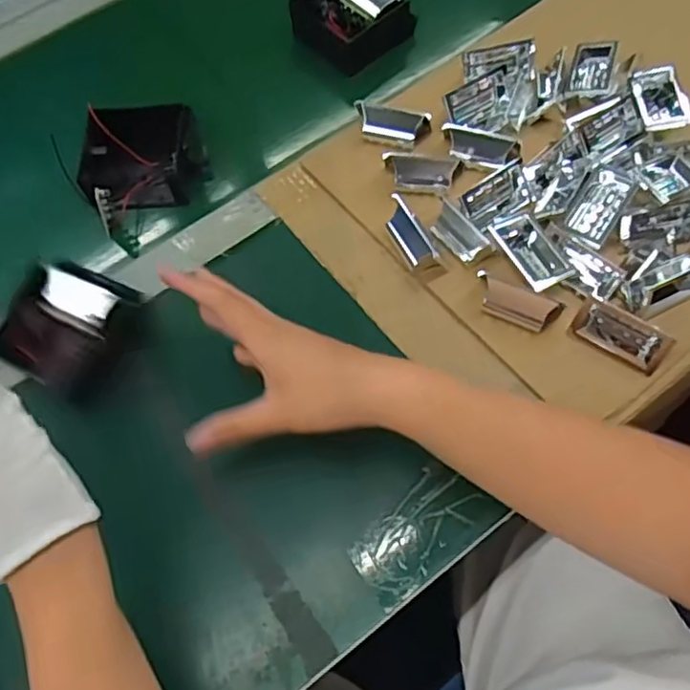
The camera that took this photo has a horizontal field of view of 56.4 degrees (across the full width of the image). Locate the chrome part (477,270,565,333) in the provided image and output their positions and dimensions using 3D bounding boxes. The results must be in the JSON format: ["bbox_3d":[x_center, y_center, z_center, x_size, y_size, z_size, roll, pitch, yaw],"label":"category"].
[{"bbox_3d":[0.125,-0.032,0.470,0.062,0.024,0.022,28,70,13],"label":"chrome part"}]

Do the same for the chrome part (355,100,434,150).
[{"bbox_3d":[0.040,-0.187,0.549,0.062,0.029,0.024,13,67,8],"label":"chrome part"}]

